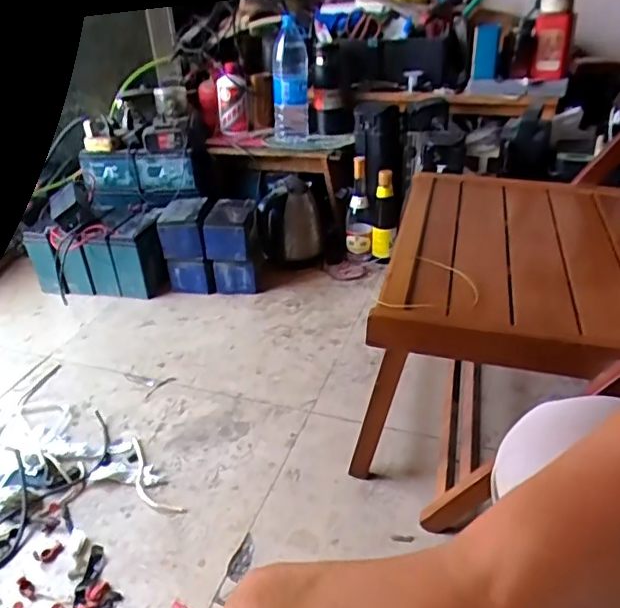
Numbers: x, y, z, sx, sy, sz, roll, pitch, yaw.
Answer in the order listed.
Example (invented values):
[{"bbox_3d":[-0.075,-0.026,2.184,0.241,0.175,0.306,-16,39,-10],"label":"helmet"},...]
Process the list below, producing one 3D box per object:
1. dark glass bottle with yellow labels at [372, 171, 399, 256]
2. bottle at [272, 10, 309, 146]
[{"bbox_3d":[0.194,-0.217,1.462,0.065,0.235,0.050,-2,31,3],"label":"dark glass bottle with yellow labels"},{"bbox_3d":[-0.051,-0.556,1.454,0.097,0.281,0.100,-4,33,-1],"label":"bottle"}]

